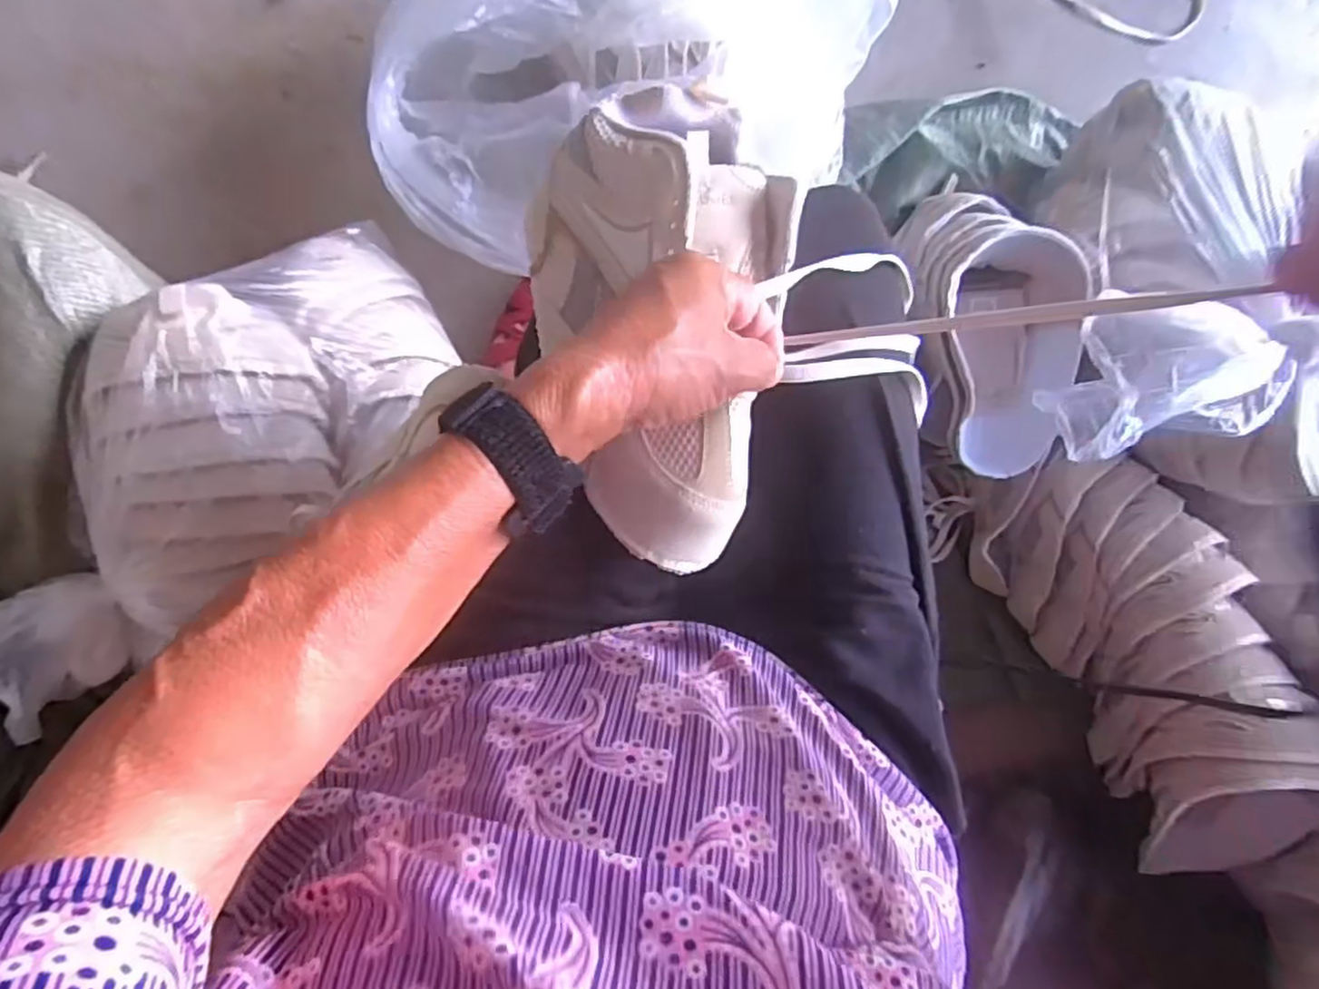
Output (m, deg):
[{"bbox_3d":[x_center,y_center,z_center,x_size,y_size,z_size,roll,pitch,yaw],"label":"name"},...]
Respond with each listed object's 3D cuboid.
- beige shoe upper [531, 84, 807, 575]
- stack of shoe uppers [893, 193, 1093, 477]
[{"bbox_3d":[0.006,-0.084,0.348,0.133,0.052,0.237,-1,85,-8],"label":"beige shoe upper"},{"bbox_3d":[0.336,-0.170,0.723,0.137,0.115,0.292,-8,91,-7],"label":"stack of shoe uppers"}]

